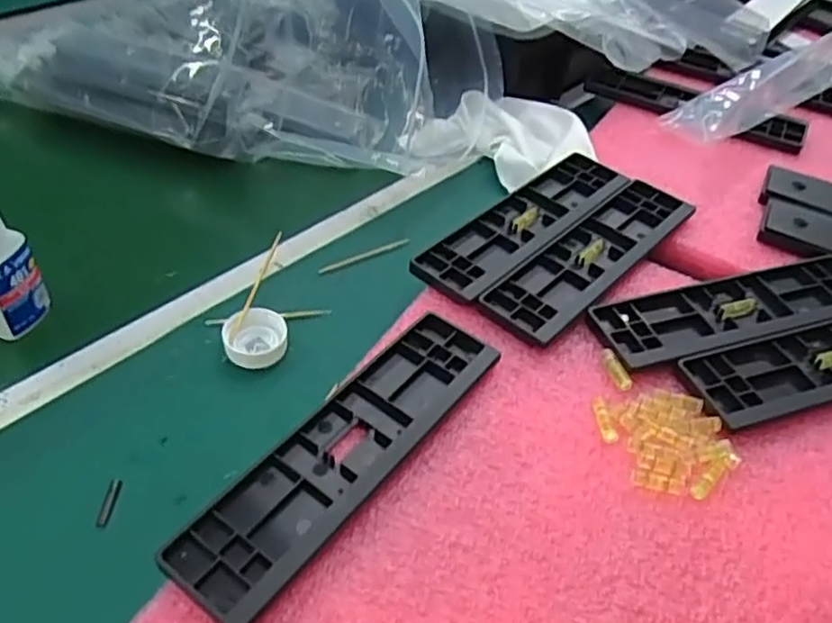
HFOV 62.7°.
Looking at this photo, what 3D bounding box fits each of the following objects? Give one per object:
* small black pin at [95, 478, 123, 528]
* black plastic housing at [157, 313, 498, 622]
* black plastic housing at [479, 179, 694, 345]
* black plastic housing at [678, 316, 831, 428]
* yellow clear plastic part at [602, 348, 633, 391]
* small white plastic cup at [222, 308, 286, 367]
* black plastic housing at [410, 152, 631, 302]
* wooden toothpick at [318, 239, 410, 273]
[{"bbox_3d":[-0.124,0.076,0.275,0.005,0.004,0.021,4,44,-1],"label":"small black pin"},{"bbox_3d":[-0.027,0.054,0.277,0.044,0.009,0.158,29,48,23],"label":"black plastic housing"},{"bbox_3d":[0.098,-0.033,0.374,0.043,0.007,0.155,35,51,27],"label":"black plastic housing"},{"bbox_3d":[0.203,0.021,0.329,0.159,0.006,0.044,-11,46,-17],"label":"black plastic housing"},{"bbox_3d":[0.093,0.027,0.318,0.006,0.006,0.023,-13,59,-18],"label":"yellow clear plastic part"},{"bbox_3d":[-0.080,0.013,0.339,0.030,0.012,0.031,3,44,-3],"label":"small white plastic cup"},{"bbox_3d":[0.064,-0.053,0.392,0.043,0.008,0.160,34,50,27],"label":"black plastic housing"},{"bbox_3d":[-0.030,-0.033,0.399,0.060,0.004,0.005,-23,50,-27],"label":"wooden toothpick"}]

